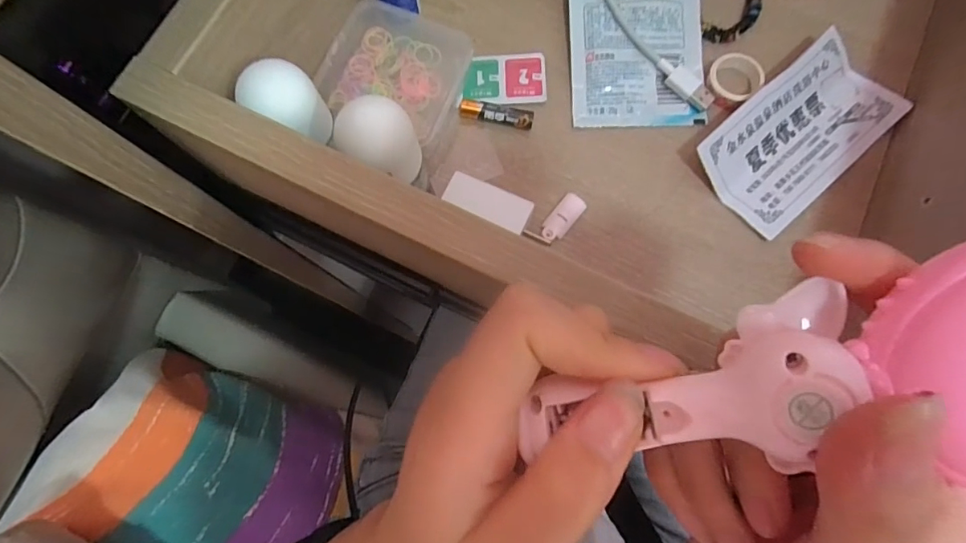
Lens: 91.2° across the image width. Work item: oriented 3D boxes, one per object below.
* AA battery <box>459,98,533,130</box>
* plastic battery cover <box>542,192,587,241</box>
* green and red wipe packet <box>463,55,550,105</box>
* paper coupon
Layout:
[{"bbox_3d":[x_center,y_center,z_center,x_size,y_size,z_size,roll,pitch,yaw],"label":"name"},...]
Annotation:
[{"bbox_3d":[0.008,-0.090,0.273,0.042,0.010,0.010,13,76,4],"label":"AA battery"},{"bbox_3d":[0.045,-0.030,0.262,0.014,0.004,0.031,38,79,10],"label":"plastic battery cover"},{"bbox_3d":[0.014,-0.115,0.282,0.048,0.004,0.034,-1,75,1],"label":"green and red wipe packet"},{"bbox_3d":[0.178,-0.079,0.264,0.112,0.017,0.062,-41,78,-9],"label":"paper coupon"}]

